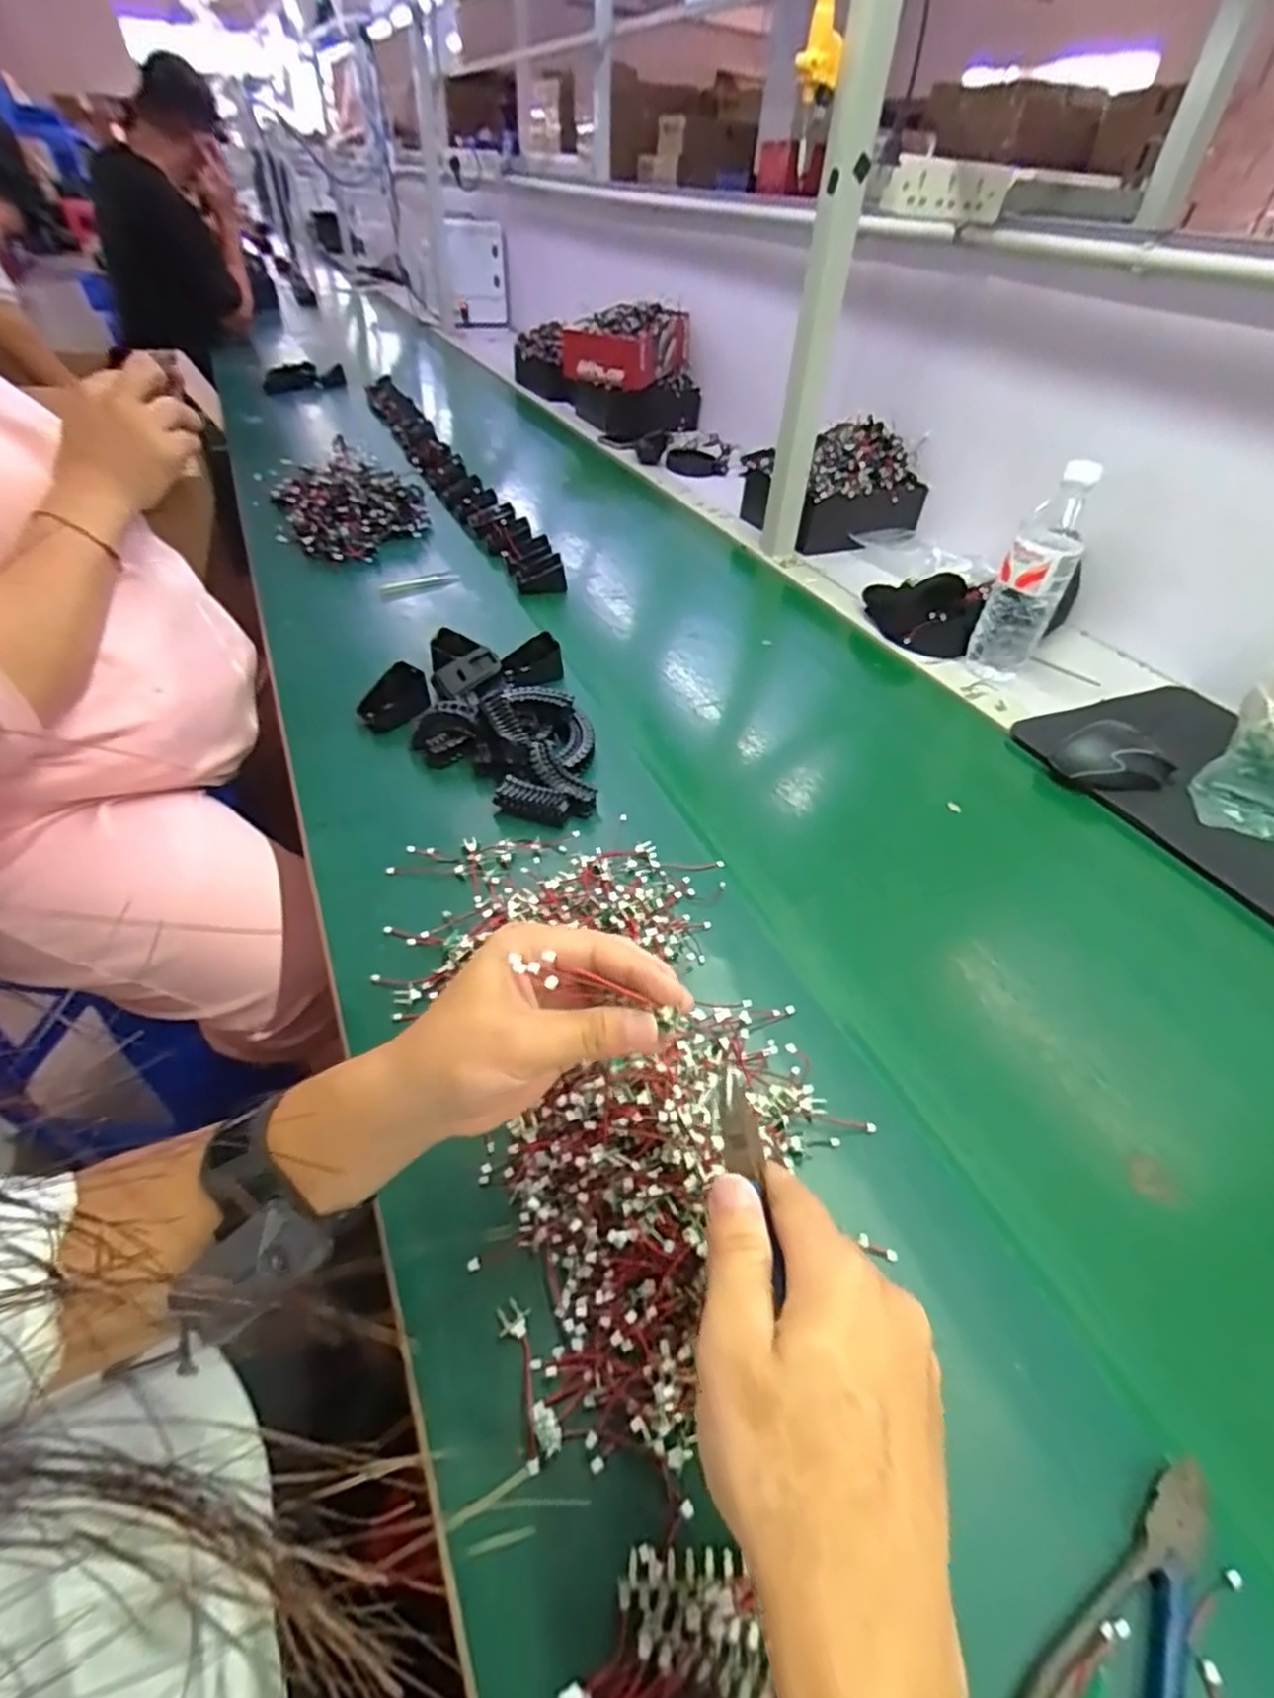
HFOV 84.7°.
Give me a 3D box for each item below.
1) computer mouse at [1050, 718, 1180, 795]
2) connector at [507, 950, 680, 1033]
[{"bbox_3d":[0.461,-0.091,0.675,0.102,0.038,0.074,-7,44,-12],"label":"computer mouse"},{"bbox_3d":[-0.016,0.061,0.300,0.071,0.015,0.011,20,45,5],"label":"connector"}]

